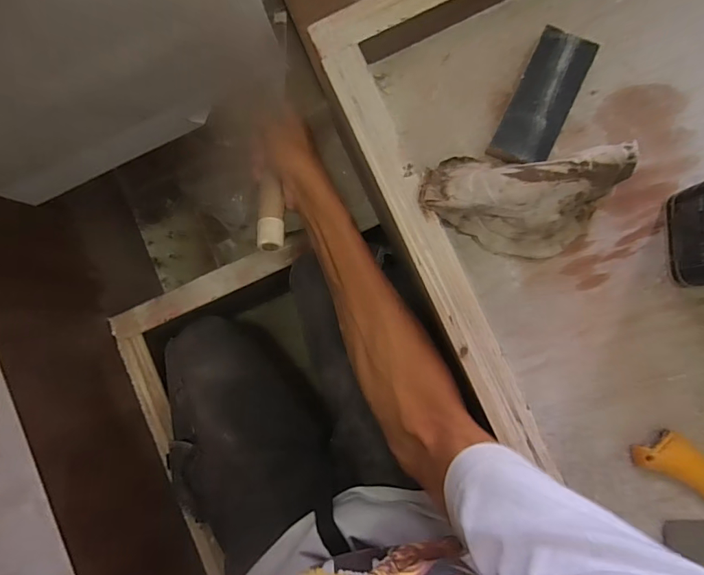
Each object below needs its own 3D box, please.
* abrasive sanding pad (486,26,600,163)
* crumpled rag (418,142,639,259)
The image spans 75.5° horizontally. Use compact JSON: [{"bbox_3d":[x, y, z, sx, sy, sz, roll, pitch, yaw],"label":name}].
[{"bbox_3d":[0.174,-0.171,0.421,0.051,0.023,0.126,25,88,6],"label":"abrasive sanding pad"},{"bbox_3d":[0.146,-0.075,0.397,0.166,0.058,0.085,3,86,5],"label":"crumpled rag"}]

